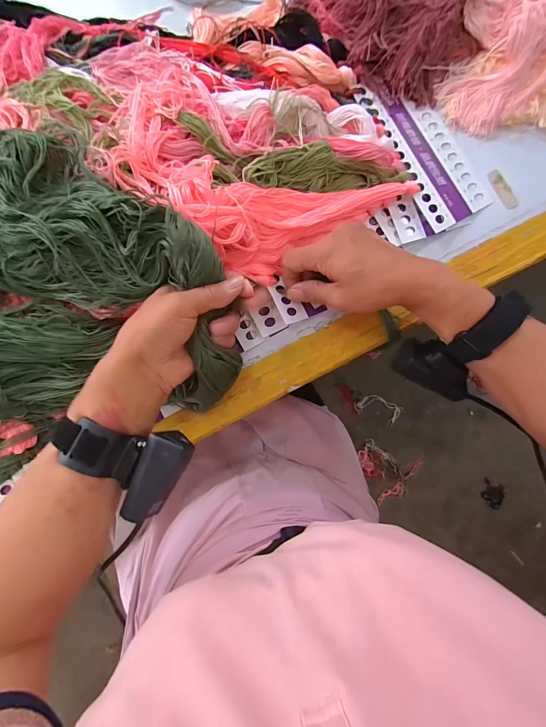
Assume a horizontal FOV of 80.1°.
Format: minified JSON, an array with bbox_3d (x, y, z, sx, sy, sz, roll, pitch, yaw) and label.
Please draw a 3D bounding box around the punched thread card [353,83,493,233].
[{"bbox_3d":[0.167,-0.234,0.355,0.084,0.006,0.170,-29,88,-11],"label":"punched thread card"}]

